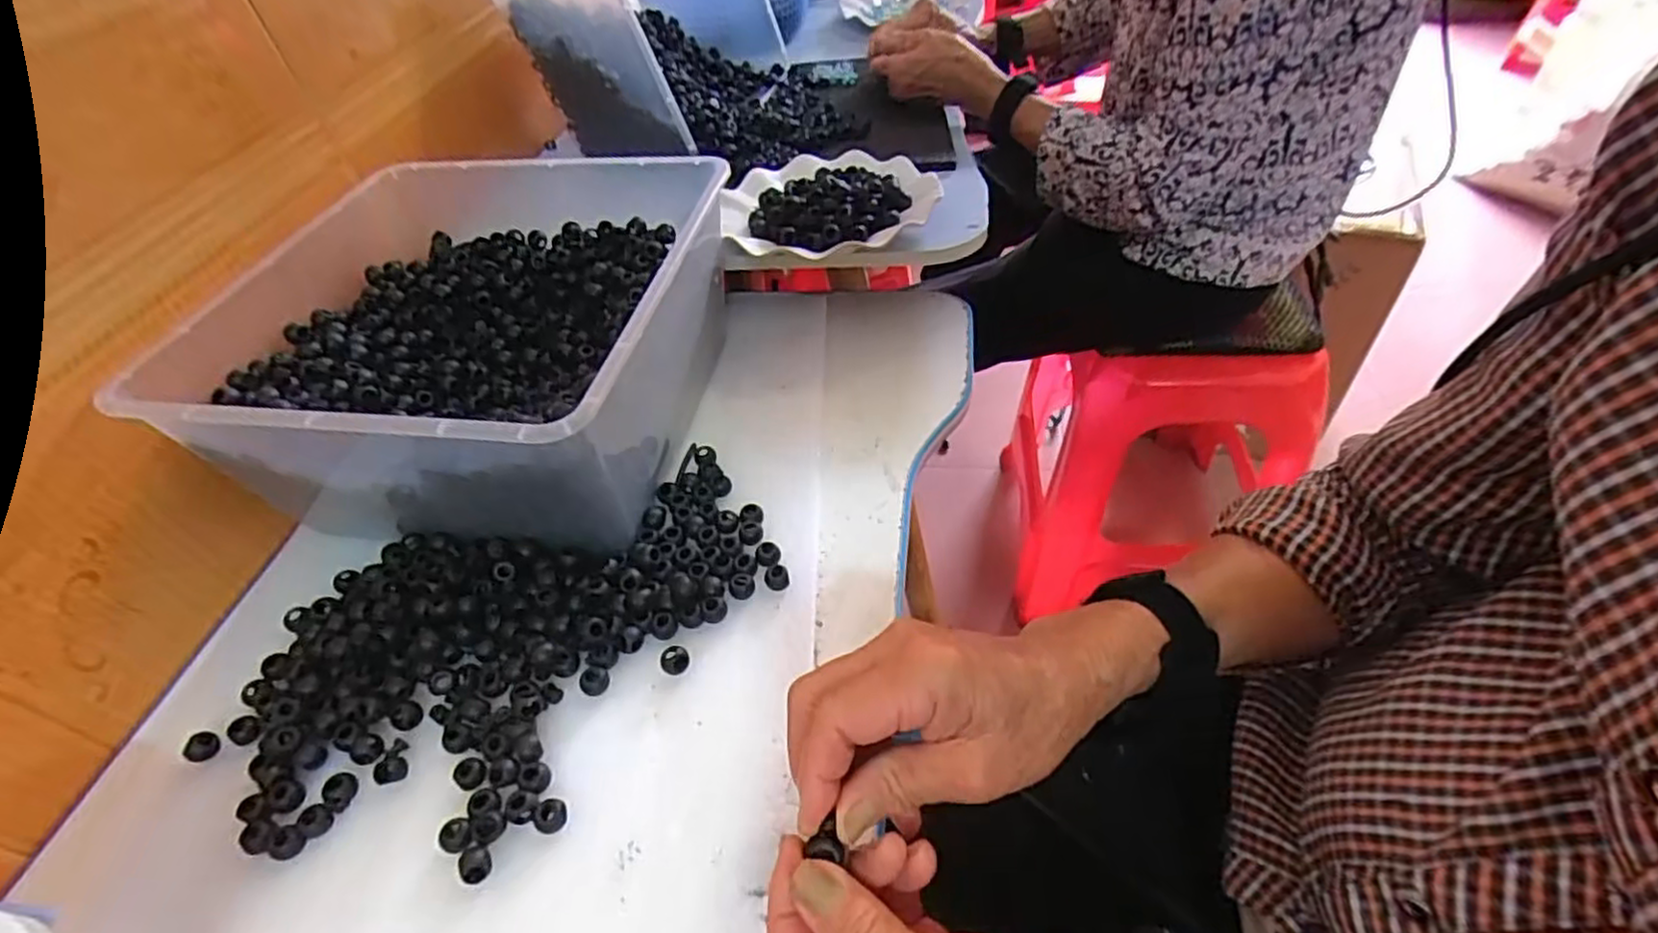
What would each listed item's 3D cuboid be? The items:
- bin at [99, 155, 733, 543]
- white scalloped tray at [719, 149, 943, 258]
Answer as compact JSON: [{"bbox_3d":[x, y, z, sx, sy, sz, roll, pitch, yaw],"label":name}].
[{"bbox_3d":[-0.237,-0.083,0.515,0.303,0.139,0.302,4,47,10],"label":"bin"},{"bbox_3d":[-0.003,-0.227,0.609,0.176,0.027,0.165,-5,46,2],"label":"white scalloped tray"}]

